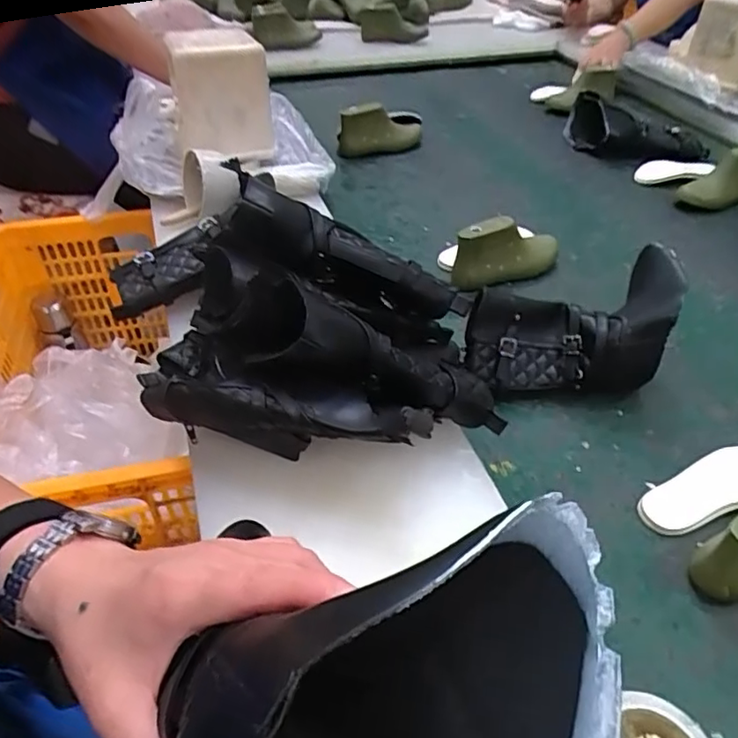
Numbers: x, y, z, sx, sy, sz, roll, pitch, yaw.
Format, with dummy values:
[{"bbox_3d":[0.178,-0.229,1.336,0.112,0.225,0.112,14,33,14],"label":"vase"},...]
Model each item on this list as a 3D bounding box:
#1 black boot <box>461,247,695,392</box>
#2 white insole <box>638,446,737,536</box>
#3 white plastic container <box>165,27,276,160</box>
[{"bbox_3d":[0.215,-0.034,0.627,0.217,0.140,0.101,-12,43,-12],"label":"black boot"},{"bbox_3d":[0.331,0.114,0.562,0.167,0.014,0.058,-16,44,-16],"label":"white insole"},{"bbox_3d":[-0.216,-0.407,0.876,0.137,0.157,0.088,-1,44,-2],"label":"white plastic container"}]

